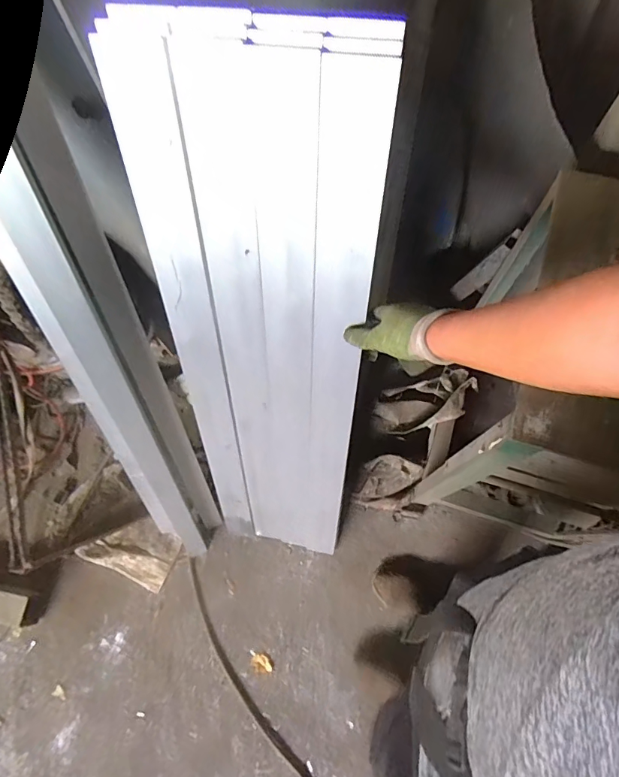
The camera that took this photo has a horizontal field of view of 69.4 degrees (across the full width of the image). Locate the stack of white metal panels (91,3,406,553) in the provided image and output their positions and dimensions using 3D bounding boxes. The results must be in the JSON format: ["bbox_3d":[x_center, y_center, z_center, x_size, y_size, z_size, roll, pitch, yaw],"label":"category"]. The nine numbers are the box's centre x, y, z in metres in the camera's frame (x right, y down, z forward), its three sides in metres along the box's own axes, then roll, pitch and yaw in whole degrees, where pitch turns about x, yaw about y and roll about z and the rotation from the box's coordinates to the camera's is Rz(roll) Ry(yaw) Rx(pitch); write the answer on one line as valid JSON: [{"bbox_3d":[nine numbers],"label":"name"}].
[{"bbox_3d":[-0.077,0.005,0.833,0.332,1.079,0.050,7,45,4],"label":"stack of white metal panels"}]

